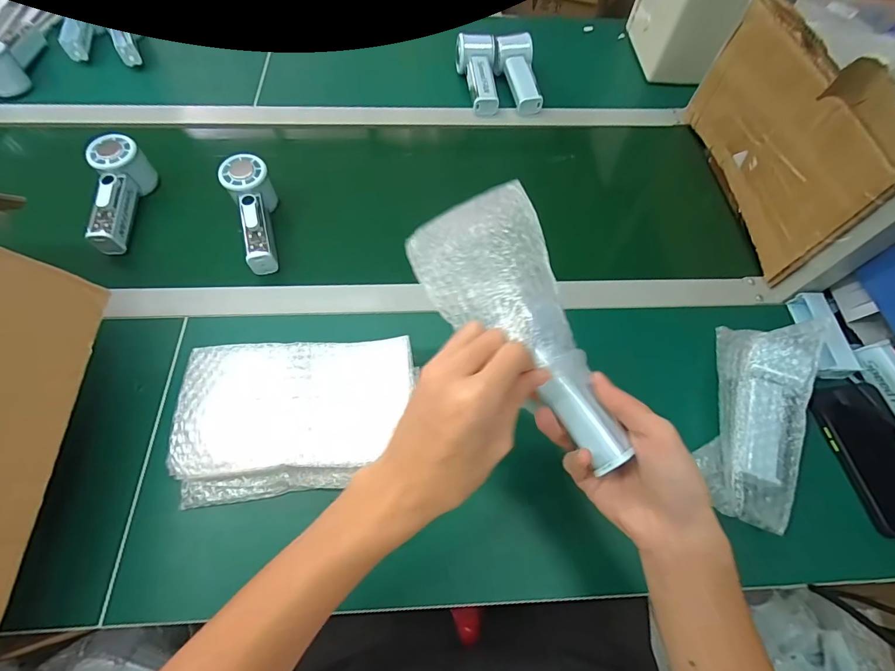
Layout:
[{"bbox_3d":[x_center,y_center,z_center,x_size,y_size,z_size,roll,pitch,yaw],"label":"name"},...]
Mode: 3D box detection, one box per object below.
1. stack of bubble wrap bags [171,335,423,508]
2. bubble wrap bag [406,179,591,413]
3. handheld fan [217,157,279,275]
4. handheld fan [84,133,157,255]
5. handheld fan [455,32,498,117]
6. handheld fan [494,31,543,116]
[{"bbox_3d":[-0.143,0.078,0.402,0.216,0.048,0.138,-3,62,-4],"label":"stack of bubble wrap bags"},{"bbox_3d":[0.038,-0.042,0.344,0.106,0.047,0.189,-14,63,-10],"label":"bubble wrap bag"},{"bbox_3d":[-0.244,-0.151,0.520,0.052,0.056,0.157,-13,78,-9],"label":"handheld fan"},{"bbox_3d":[-0.415,-0.179,0.518,0.049,0.063,0.146,-11,63,-8],"label":"handheld fan"},{"bbox_3d":[0.054,-0.429,0.681,0.063,0.043,0.141,-9,78,-7],"label":"handheld fan"},{"bbox_3d":[0.118,-0.430,0.678,0.057,0.039,0.135,-12,80,-9],"label":"handheld fan"}]

